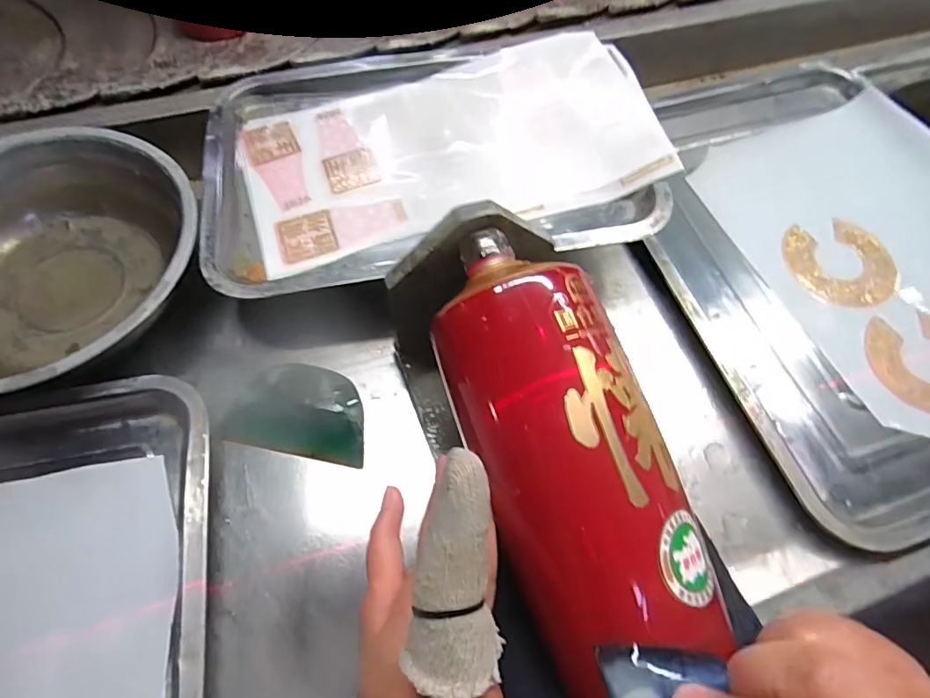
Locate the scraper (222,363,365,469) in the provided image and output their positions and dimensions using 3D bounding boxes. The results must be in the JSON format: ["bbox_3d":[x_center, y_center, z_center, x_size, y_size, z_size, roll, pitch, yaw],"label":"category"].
[{"bbox_3d":[-0.106,0.040,0.335,0.089,0.006,0.057,10,69,7],"label":"scraper"}]

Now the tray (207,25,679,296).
[{"bbox_3d":[-0.025,-0.149,0.377,0.317,0.020,0.224,-8,65,-2],"label":"tray"}]

